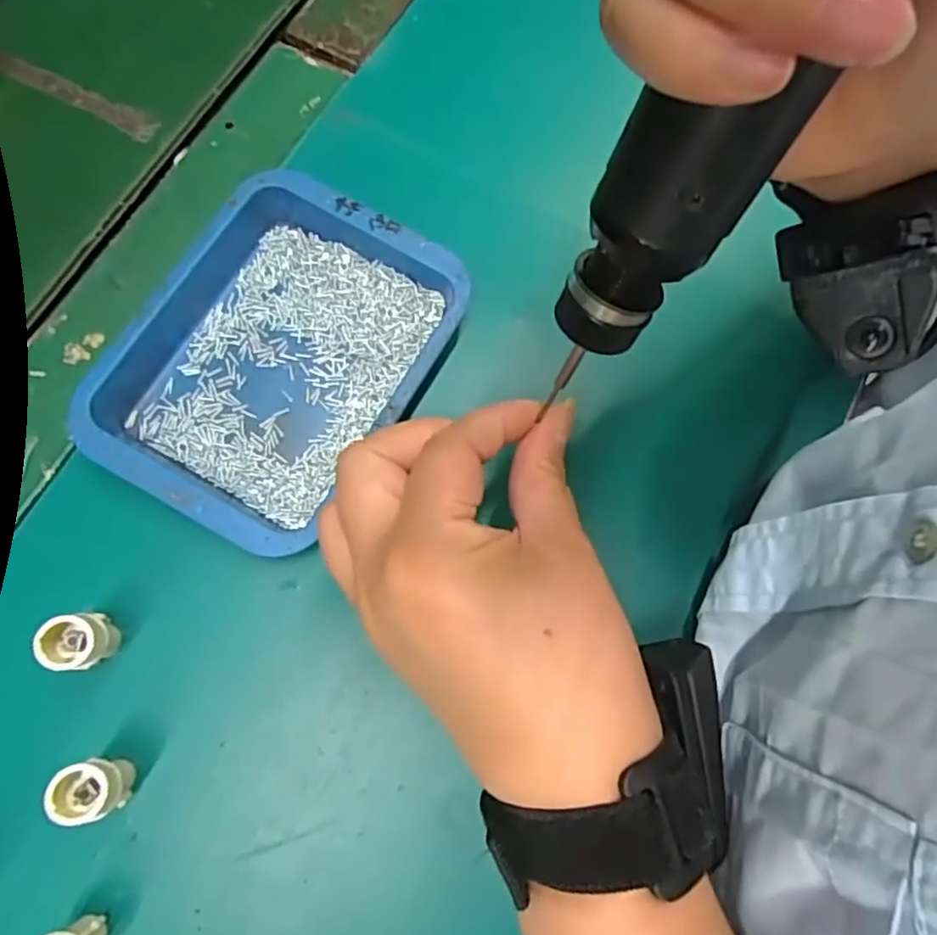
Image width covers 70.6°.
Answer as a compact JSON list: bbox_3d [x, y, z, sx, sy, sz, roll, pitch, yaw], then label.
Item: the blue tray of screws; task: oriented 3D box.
[{"bbox_3d":[-0.083,-0.050,0.291,0.121,0.025,0.155,27,75,5],"label":"blue tray of screws"}]

